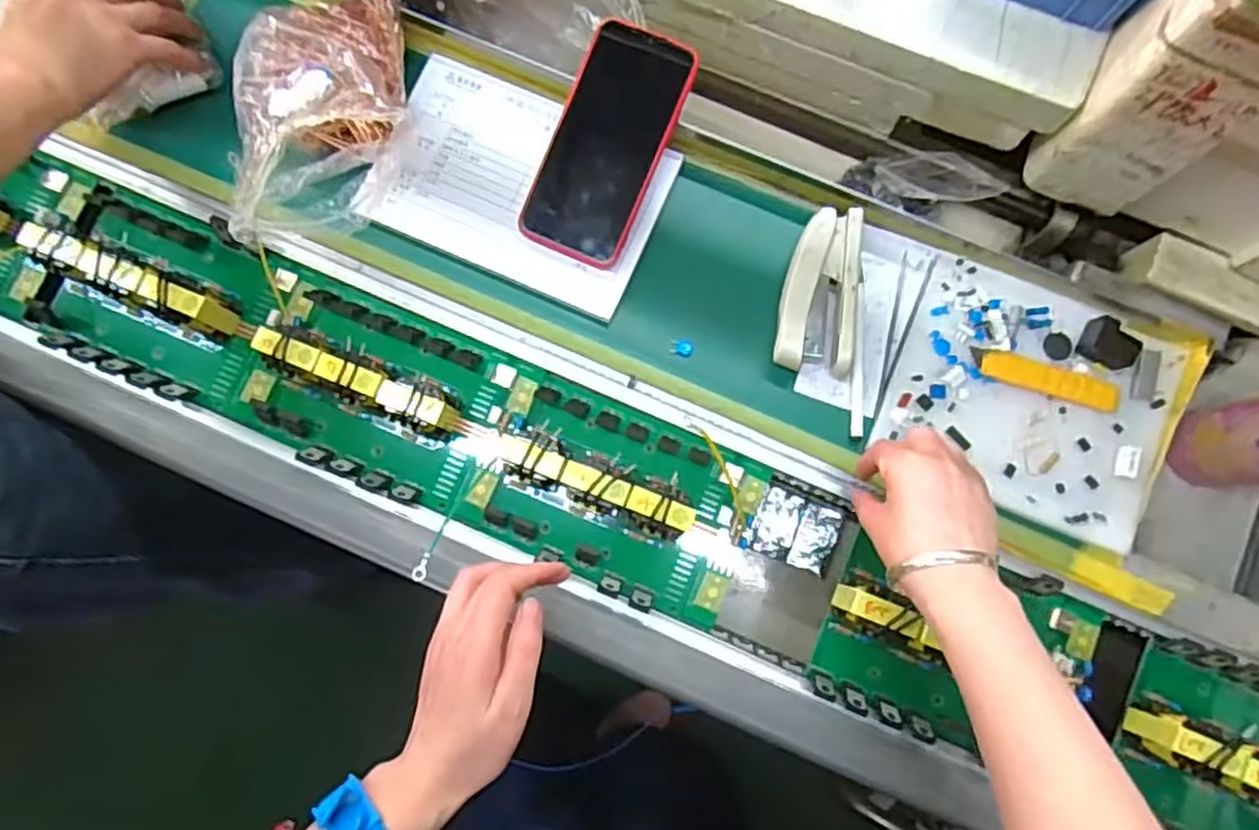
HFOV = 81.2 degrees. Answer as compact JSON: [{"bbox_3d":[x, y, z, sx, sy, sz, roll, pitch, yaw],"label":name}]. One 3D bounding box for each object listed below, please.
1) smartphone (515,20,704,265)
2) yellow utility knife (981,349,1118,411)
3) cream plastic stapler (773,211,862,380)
[{"bbox_3d":[-0.016,-0.192,0.521,0.079,0.010,0.163,24,95,7],"label":"smartphone"},{"bbox_3d":[0.292,-0.024,0.508,0.095,0.004,0.020,17,87,5],"label":"yellow utility knife"},{"bbox_3d":[0.136,-0.087,0.513,0.052,0.022,0.114,14,86,5],"label":"cream plastic stapler"}]

